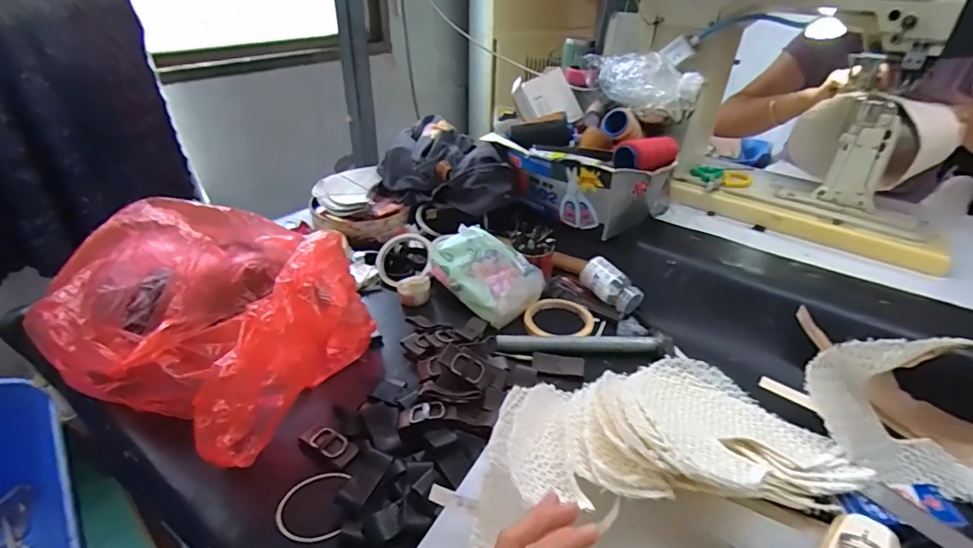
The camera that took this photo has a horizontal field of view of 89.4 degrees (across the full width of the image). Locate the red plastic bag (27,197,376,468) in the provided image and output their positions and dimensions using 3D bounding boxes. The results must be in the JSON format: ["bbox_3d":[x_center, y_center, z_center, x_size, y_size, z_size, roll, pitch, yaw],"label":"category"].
[{"bbox_3d":[-0.305,0.025,0.576,0.350,0.149,0.281,16,35,23],"label":"red plastic bag"}]

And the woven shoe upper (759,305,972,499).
[{"bbox_3d":[0.423,0.132,0.497,0.229,0.107,0.162,22,38,30],"label":"woven shoe upper"}]

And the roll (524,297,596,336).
[{"bbox_3d":[0.101,0.062,0.686,0.094,0.011,0.094,1,32,0],"label":"roll"}]

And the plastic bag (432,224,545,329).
[{"bbox_3d":[-0.001,-0.007,0.706,0.090,0.089,0.141,-25,40,-35],"label":"plastic bag"}]

